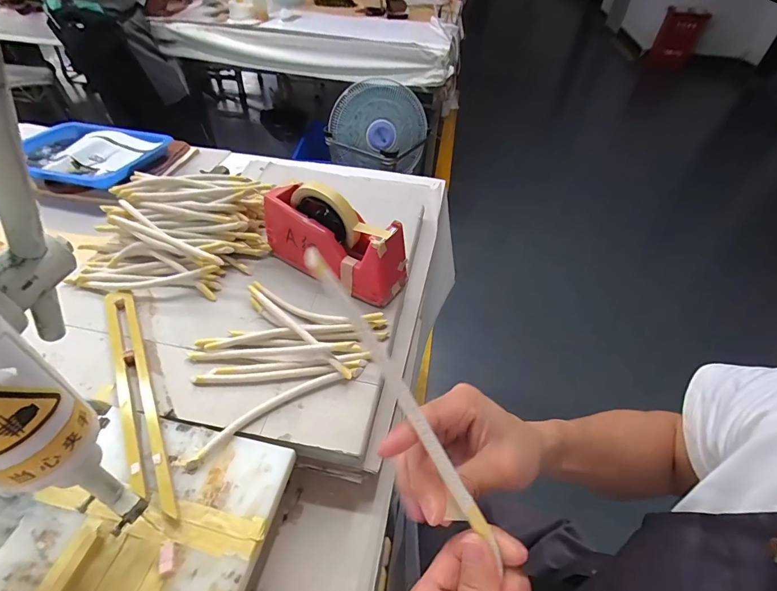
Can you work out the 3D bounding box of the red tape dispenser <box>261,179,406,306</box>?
[{"bbox_3d":[-0.072,-0.083,0.529,0.202,0.116,0.073,24,49,19],"label":"red tape dispenser"}]

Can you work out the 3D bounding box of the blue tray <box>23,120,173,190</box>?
[{"bbox_3d":[-0.605,-0.282,0.801,0.263,0.036,0.212,7,45,3],"label":"blue tray"}]

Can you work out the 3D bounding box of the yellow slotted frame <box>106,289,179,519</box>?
[{"bbox_3d":[-0.273,0.094,0.426,0.031,0.010,0.306,-21,50,-23],"label":"yellow slotted frame"}]

